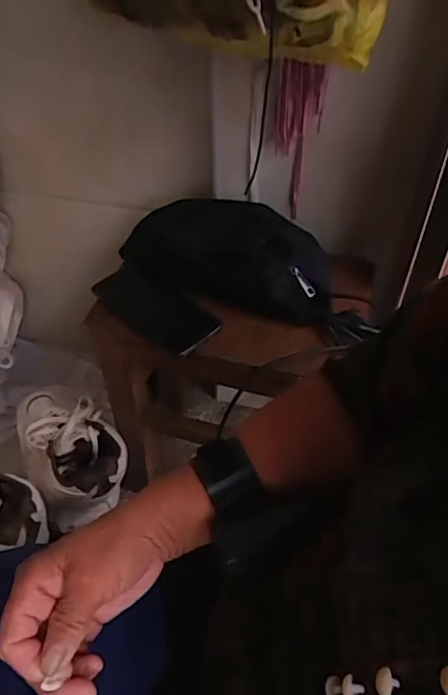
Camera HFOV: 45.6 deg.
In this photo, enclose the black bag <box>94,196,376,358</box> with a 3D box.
[{"bbox_3d":[0.001,-0.097,0.675,0.315,0.081,0.205,-1,46,-1],"label":"black bag"}]

